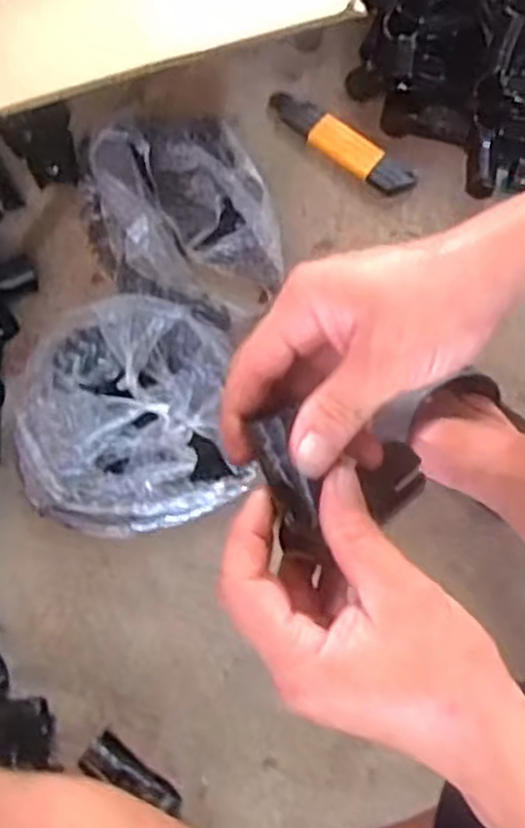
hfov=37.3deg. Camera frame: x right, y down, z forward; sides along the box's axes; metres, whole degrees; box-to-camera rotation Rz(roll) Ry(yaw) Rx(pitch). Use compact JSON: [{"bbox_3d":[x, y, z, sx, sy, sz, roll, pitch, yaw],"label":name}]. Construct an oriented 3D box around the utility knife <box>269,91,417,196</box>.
[{"bbox_3d":[0.071,-0.255,0.721,0.155,0.009,0.032,37,81,8],"label":"utility knife"}]

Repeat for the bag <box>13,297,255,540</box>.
[{"bbox_3d":[-0.110,0.002,0.648,0.194,0.059,0.184,-9,78,-1],"label":"bag"}]

